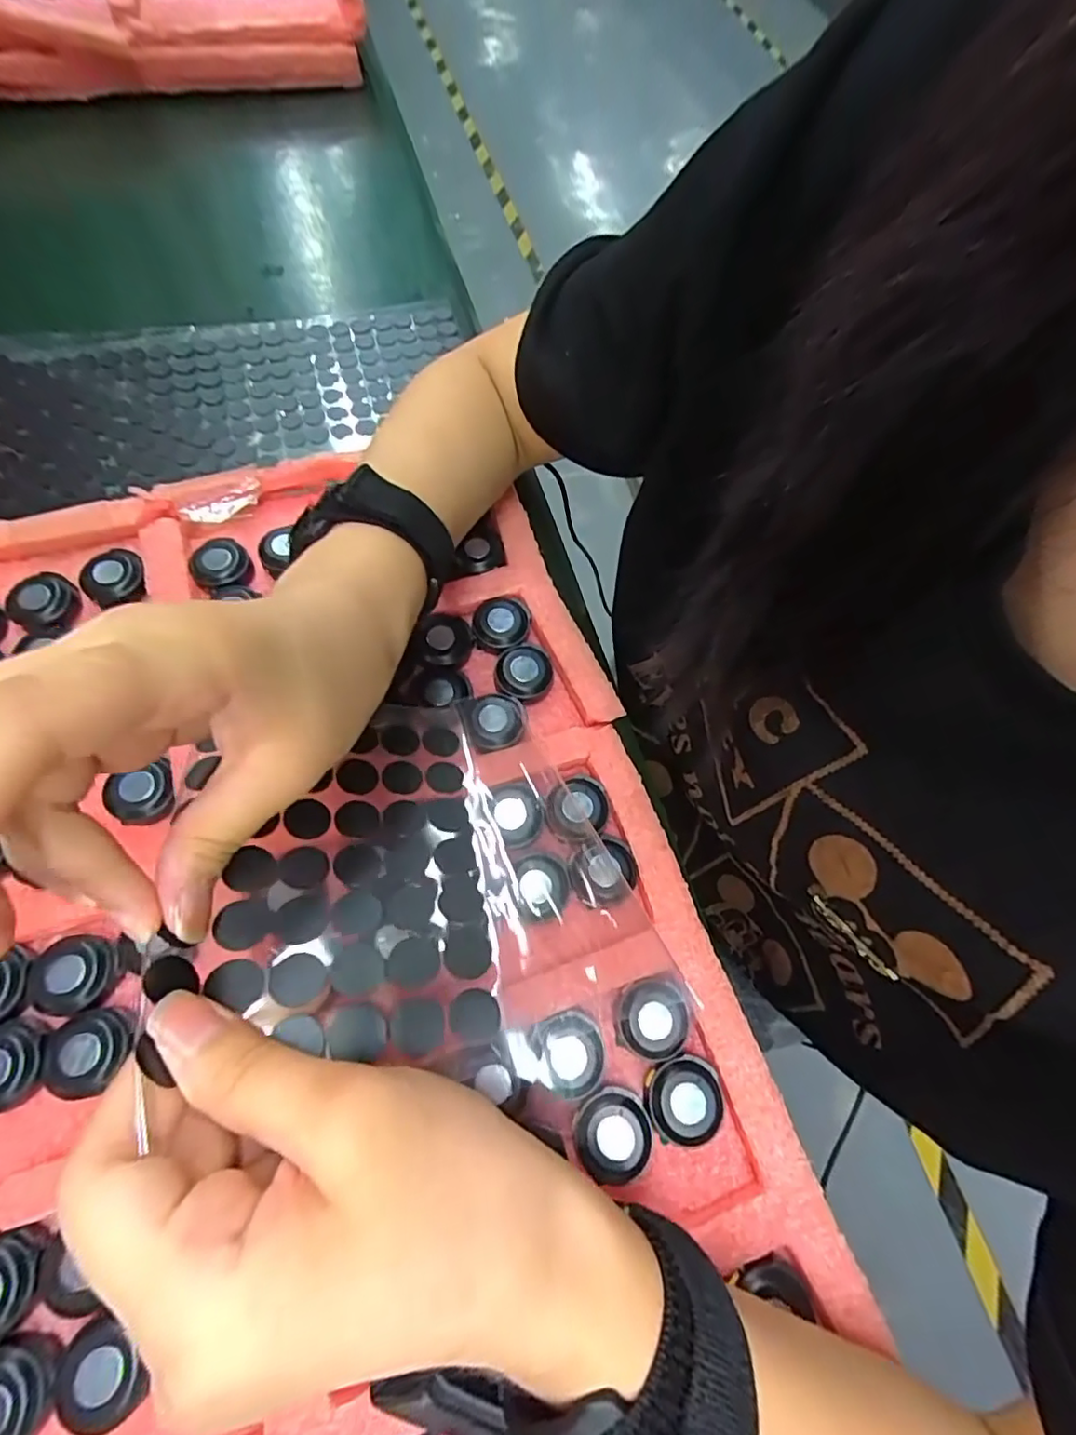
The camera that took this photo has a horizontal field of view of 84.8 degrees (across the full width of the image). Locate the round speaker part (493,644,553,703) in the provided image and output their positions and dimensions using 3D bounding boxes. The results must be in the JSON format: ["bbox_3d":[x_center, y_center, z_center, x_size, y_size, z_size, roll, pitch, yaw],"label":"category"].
[{"bbox_3d":[-0.008,-0.022,0.299,0.029,0.014,0.029,2,66,-5],"label":"round speaker part"}]

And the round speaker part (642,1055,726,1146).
[{"bbox_3d":[0.056,0.149,0.230,0.028,0.013,0.028,2,66,-5],"label":"round speaker part"}]

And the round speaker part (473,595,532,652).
[{"bbox_3d":[-0.019,-0.050,0.307,0.029,0.010,0.029,20,65,3],"label":"round speaker part"}]

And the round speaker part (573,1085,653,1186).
[{"bbox_3d":[0.029,0.156,0.222,0.028,0.008,0.028,2,66,-5],"label":"round speaker part"}]

